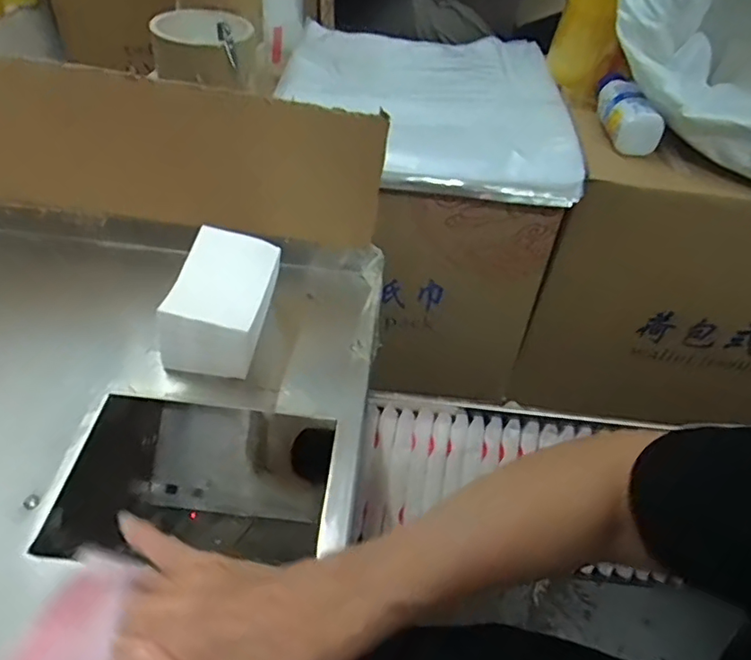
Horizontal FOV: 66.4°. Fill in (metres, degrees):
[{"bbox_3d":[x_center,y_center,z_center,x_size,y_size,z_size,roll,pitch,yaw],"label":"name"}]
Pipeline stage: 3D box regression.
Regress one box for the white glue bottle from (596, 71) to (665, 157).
[{"bbox_3d":[0.286,-0.252,0.654,0.052,0.055,0.133,9,44,3],"label":"white glue bottle"}]

